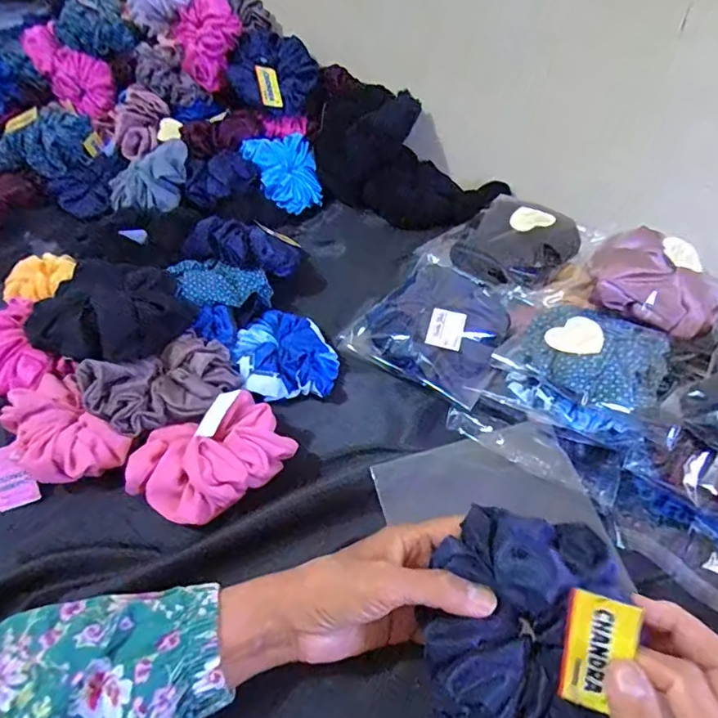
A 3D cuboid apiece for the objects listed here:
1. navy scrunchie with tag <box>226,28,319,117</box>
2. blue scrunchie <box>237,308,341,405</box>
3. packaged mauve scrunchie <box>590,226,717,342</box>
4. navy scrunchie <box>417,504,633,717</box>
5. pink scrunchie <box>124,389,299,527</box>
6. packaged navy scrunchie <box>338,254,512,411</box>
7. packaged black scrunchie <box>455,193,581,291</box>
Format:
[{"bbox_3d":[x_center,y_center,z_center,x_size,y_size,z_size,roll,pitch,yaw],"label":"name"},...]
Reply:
[{"bbox_3d":[-0.125,-0.404,0.769,0.113,0.099,0.089,-20,48,-23],"label":"navy scrunchie with tag"},{"bbox_3d":[-0.069,-0.008,0.511,0.091,0.029,0.099,2,43,-2],"label":"blue scrunchie"},{"bbox_3d":[0.269,-0.071,0.479,0.107,0.045,0.091,24,47,20],"label":"packaged mauve scrunchie"},{"bbox_3d":[0.089,0.153,0.281,0.106,0.045,0.132,11,86,12],"label":"navy scrunchie"},{"bbox_3d":[-0.115,0.079,0.412,0.117,0.047,0.076,-21,48,-24],"label":"pink scrunchie"},{"bbox_3d":[0.078,-0.030,0.513,0.137,0.051,0.134,27,48,23],"label":"packaged navy scrunchie"},{"bbox_3d":[0.168,-0.127,0.568,0.114,0.032,0.134,28,48,24],"label":"packaged black scrunchie"}]

